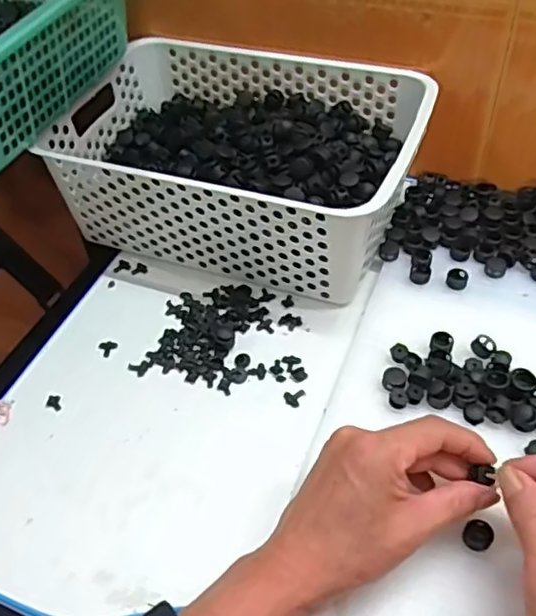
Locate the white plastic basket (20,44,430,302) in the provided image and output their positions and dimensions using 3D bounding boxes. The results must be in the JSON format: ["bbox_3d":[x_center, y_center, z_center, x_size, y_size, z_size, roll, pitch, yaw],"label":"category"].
[{"bbox_3d":[-0.022,-0.132,0.578,0.298,0.108,0.199,14,52,17],"label":"white plastic basket"}]

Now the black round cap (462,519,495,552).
[{"bbox_3d":[0.127,0.138,0.387,0.016,0.010,0.016,-3,49,3],"label":"black round cap"}]

